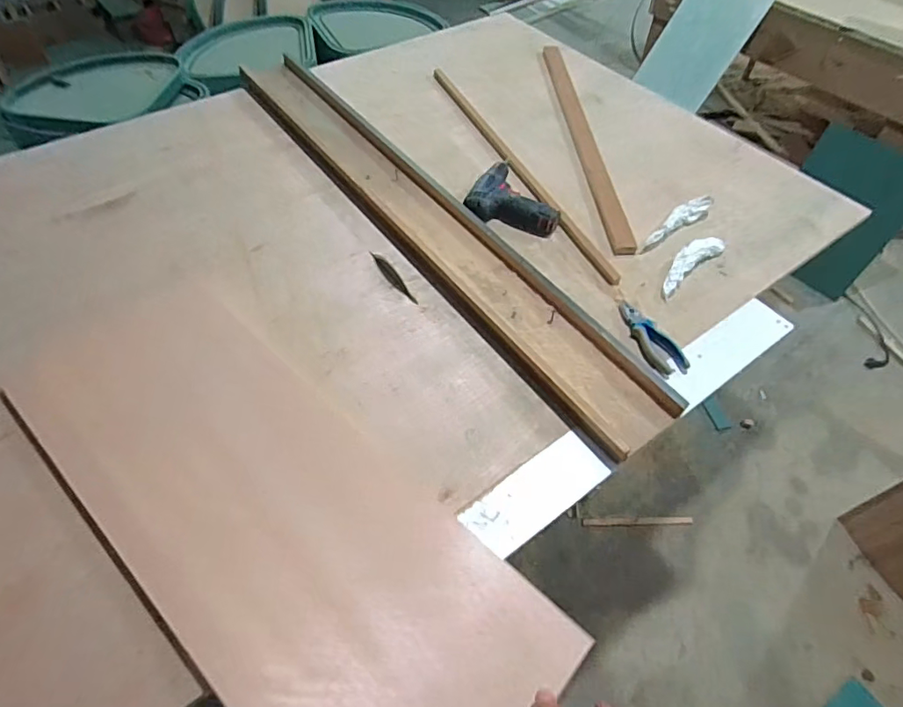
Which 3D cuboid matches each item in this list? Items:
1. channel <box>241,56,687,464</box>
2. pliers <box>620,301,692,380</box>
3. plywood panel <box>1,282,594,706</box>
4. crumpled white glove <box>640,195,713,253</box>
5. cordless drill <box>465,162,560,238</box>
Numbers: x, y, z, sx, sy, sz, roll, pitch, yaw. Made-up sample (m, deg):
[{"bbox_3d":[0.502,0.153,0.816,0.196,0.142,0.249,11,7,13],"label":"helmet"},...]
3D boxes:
[{"bbox_3d":[-0.071,-0.291,1.047,0.156,0.046,1.220,-30,62,-21],"label":"channel"},{"bbox_3d":[0.328,-0.029,0.889,0.050,0.027,0.158,-24,60,-18],"label":"pliers"},{"bbox_3d":[-0.241,0.200,0.694,0.800,0.017,0.318,37,60,23],"label":"plywood panel"},{"bbox_3d":[0.446,-0.264,1.059,0.203,0.033,0.039,-31,62,-22],"label":"crumpled white glove"},{"bbox_3d":[0.135,-0.308,1.066,0.181,0.049,0.137,26,58,15],"label":"cordless drill"}]

